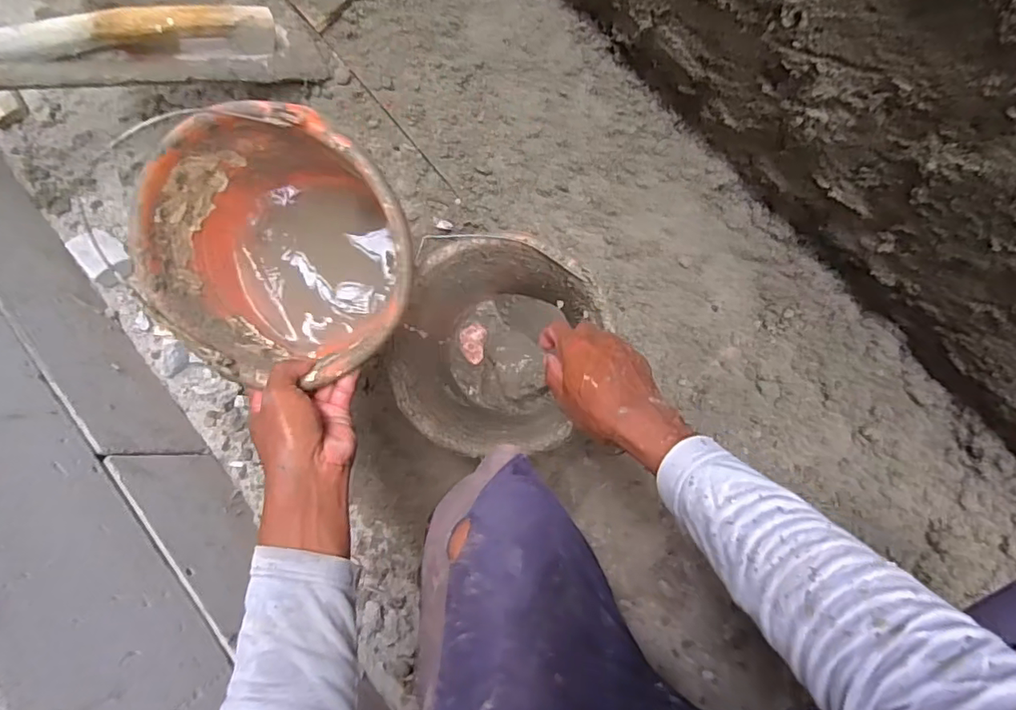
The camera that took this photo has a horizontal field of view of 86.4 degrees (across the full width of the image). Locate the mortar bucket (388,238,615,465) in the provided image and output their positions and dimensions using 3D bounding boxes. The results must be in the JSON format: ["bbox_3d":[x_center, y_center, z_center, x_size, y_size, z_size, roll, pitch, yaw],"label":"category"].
[{"bbox_3d":[-0.011,-0.002,0.681,0.216,0.166,0.239,15,83,6],"label":"mortar bucket"}]

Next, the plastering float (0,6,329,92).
[{"bbox_3d":[-0.514,-0.393,0.702,0.544,0.083,0.074,-21,80,-28],"label":"plastering float"}]

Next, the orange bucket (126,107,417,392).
[{"bbox_3d":[-0.202,-0.085,0.518,0.243,0.184,0.213,40,86,8],"label":"orange bucket"}]

